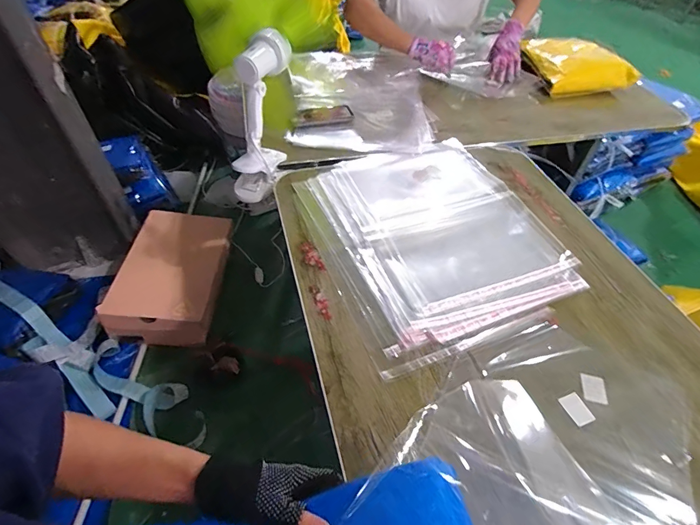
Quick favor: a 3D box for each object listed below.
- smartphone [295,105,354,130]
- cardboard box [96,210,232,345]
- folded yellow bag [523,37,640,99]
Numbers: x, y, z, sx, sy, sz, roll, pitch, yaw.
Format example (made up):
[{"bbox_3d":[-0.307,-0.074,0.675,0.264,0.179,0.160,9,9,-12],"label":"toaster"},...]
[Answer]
[{"bbox_3d":[-0.069,-0.366,0.959,0.152,0.018,0.069,-17,52,-18],"label":"smartphone"},{"bbox_3d":[-0.477,0.032,1.064,0.253,0.121,0.384,1,49,-1],"label":"cardboard box"},{"bbox_3d":[0.675,-0.594,1.156,0.261,0.080,0.268,-6,50,-7],"label":"folded yellow bag"}]

